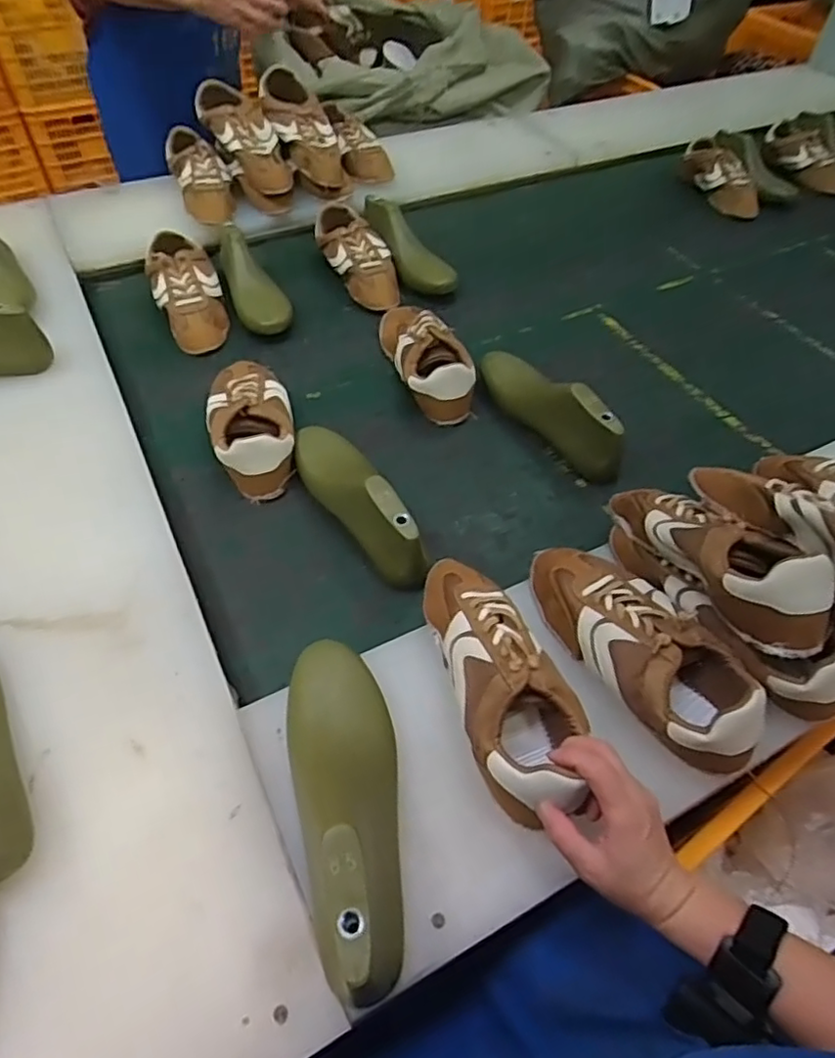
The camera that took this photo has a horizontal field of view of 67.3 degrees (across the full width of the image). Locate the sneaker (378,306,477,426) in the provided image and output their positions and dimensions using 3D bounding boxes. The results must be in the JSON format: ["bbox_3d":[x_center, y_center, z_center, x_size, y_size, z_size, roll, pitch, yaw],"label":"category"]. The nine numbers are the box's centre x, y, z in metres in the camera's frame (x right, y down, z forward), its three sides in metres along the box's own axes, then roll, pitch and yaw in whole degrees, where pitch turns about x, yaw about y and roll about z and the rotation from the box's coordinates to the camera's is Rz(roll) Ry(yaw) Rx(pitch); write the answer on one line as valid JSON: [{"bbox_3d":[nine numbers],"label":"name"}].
[{"bbox_3d":[0.010,-0.256,0.889,0.092,0.066,0.247,-13,54,-11],"label":"sneaker"}]

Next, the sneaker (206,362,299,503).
[{"bbox_3d":[-0.210,-0.140,0.793,0.099,0.074,0.232,-13,54,-11],"label":"sneaker"}]

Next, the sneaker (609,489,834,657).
[{"bbox_3d":[0.265,0.013,0.577,0.084,0.082,0.240,-19,35,-16],"label":"sneaker"}]

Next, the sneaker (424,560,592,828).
[{"bbox_3d":[0.066,0.119,0.527,0.084,0.085,0.231,-15,53,-13],"label":"sneaker"}]

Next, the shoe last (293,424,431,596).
[{"bbox_3d":[-0.074,-0.037,0.700,0.065,0.093,0.258,-21,56,-17],"label":"shoe last"}]

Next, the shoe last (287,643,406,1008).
[{"bbox_3d":[-0.050,0.192,0.460,0.079,0.094,0.242,-10,53,-10],"label":"shoe last"}]

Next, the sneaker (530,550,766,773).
[{"bbox_3d":[0.197,0.096,0.566,0.099,0.076,0.247,-24,57,-19],"label":"sneaker"}]

